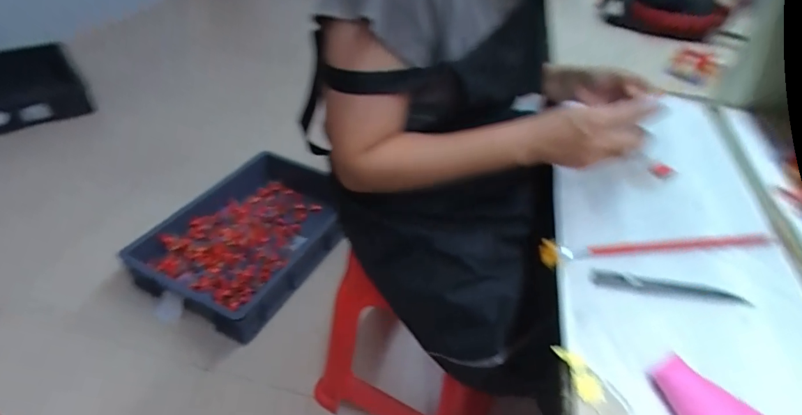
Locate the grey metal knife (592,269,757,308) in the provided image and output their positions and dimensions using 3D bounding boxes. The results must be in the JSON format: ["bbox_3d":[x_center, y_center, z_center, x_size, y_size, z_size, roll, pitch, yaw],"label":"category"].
[{"bbox_3d":[0.247,0.072,0.408,0.140,0.006,0.020,6,41,6],"label":"grey metal knife"}]

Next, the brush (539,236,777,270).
[{"bbox_3d":[0.261,0.039,0.447,0.252,0.017,0.022,-3,41,-5],"label":"brush"}]

